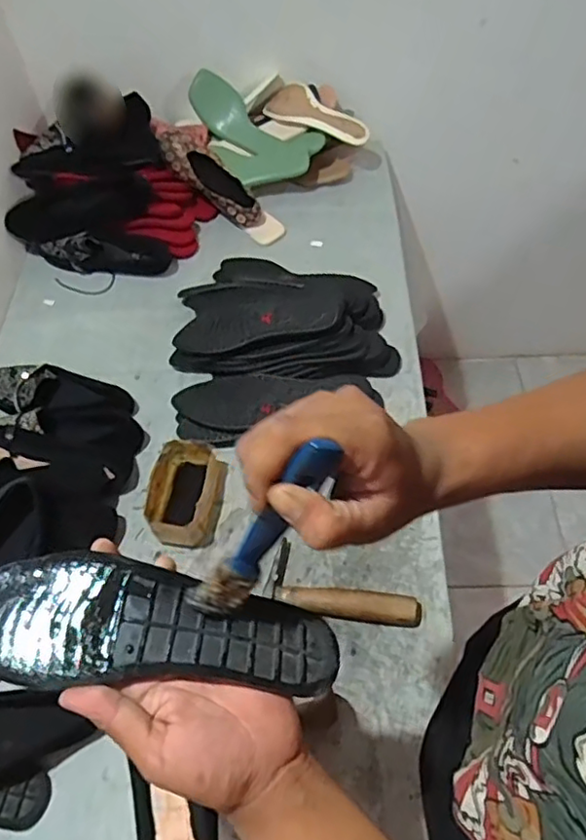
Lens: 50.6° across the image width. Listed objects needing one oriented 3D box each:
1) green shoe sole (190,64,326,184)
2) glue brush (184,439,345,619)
[{"bbox_3d":[-0.089,-0.534,1.151,0.264,0.074,0.142,40,66,7],"label":"green shoe sole"},{"bbox_3d":[-0.018,0.066,0.340,0.027,0.163,0.021,-3,52,-35],"label":"glue brush"}]

